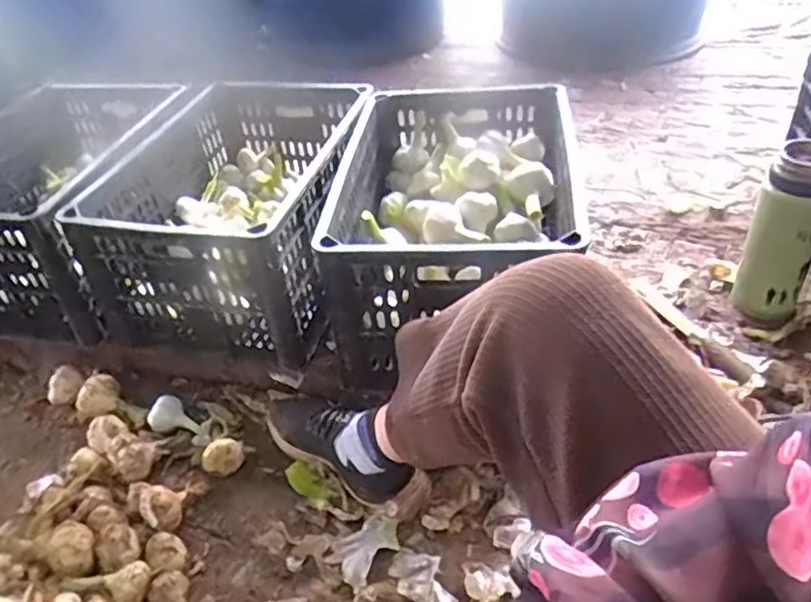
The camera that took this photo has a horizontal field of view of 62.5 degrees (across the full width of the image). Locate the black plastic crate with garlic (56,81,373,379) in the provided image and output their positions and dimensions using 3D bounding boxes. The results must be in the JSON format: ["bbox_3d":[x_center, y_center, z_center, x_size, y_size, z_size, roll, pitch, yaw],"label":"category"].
[{"bbox_3d":[-0.239,-0.131,0.990,0.298,0.225,0.403,4,40,13],"label":"black plastic crate with garlic"}]

